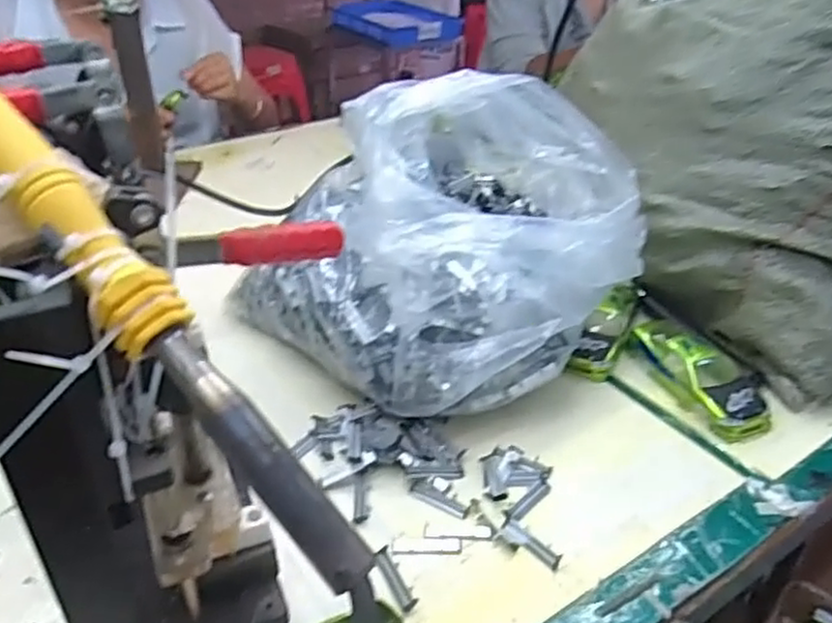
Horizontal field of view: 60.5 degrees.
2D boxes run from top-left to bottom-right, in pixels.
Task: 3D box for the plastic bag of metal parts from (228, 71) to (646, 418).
[{"bbox_3d":[0.015,-0.063,0.583,0.281,0.215,0.242,26,40,33],"label":"plastic bag of metal parts"}]

